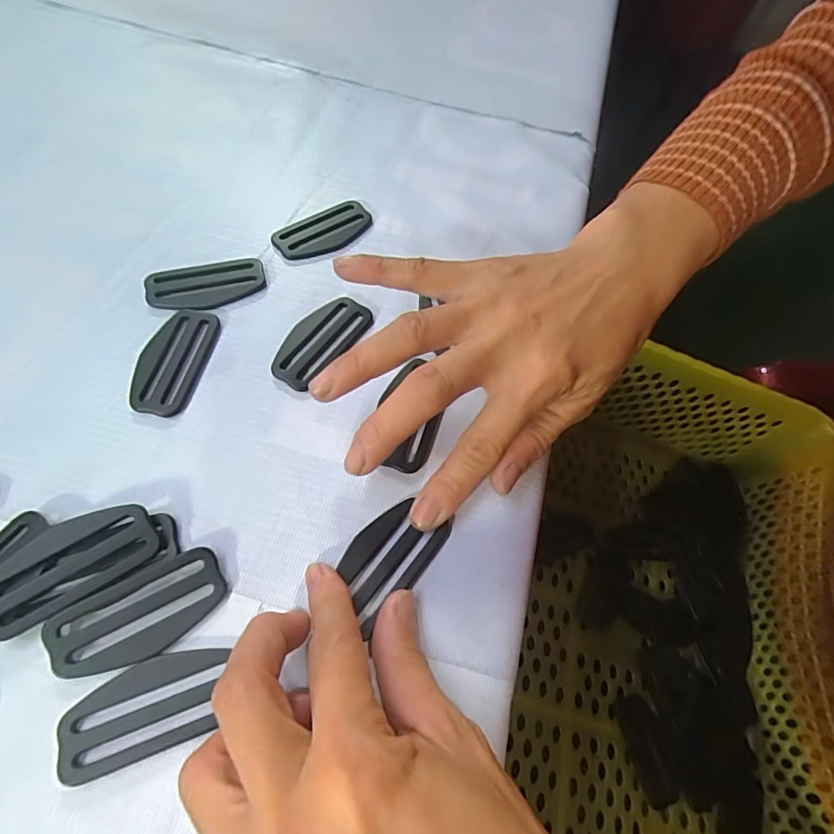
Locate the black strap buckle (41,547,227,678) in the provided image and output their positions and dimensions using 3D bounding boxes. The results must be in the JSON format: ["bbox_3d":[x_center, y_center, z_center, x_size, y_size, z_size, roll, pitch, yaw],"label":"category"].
[{"bbox_3d":[-0.101,0.072,0.177,0.059,0.006,0.029,-27,67,-17],"label":"black strap buckle"}]

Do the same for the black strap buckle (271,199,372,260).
[{"bbox_3d":[-0.054,-0.109,0.282,0.059,0.004,0.030,-36,70,-21],"label":"black strap buckle"}]

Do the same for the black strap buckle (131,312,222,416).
[{"bbox_3d":[-0.116,-0.028,0.232,0.028,0.005,0.059,12,61,3],"label":"black strap buckle"}]

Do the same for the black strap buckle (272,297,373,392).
[{"bbox_3d":[-0.049,-0.039,0.244,0.028,0.004,0.058,33,64,13],"label":"black strap buckle"}]

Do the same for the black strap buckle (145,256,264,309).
[{"bbox_3d":[-0.110,-0.069,0.255,0.058,0.005,0.027,-18,64,-14],"label":"black strap buckle"}]

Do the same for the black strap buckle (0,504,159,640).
[{"bbox_3d":[-0.129,0.053,0.179,0.058,0.004,0.028,-30,80,-22],"label":"black strap buckle"}]

